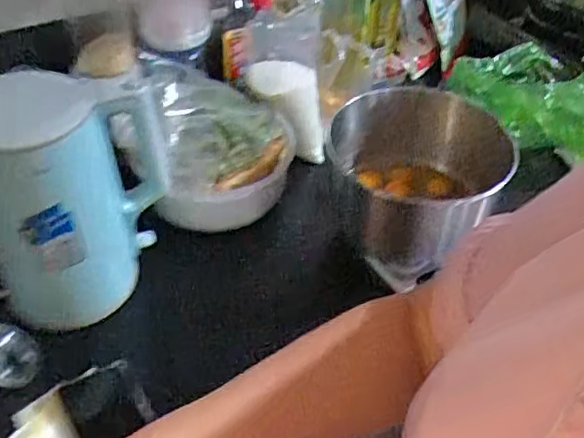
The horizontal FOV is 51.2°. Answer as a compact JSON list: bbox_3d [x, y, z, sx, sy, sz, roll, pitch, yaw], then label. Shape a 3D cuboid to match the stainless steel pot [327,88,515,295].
[{"bbox_3d":[0.153,-0.048,0.758,0.195,0.169,0.186,1,43,-1],"label":"stainless steel pot"}]

